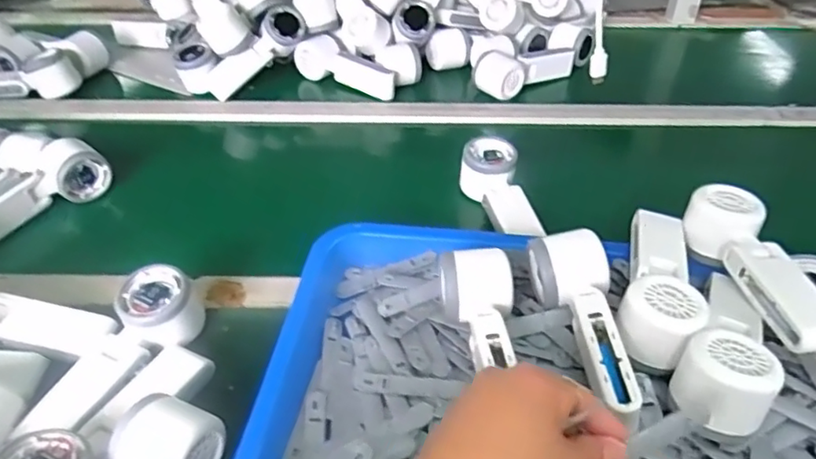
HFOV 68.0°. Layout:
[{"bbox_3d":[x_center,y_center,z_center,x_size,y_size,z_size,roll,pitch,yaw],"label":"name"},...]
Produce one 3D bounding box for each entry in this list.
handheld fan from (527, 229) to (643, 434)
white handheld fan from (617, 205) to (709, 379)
[{"bbox_3d":[0.127,0.072,0.445,0.060,0.065,0.159,1,39,2],"label":"handheld fan"},{"bbox_3d":[0.202,0.035,0.481,0.057,0.042,0.172,14,41,17],"label":"white handheld fan"}]

